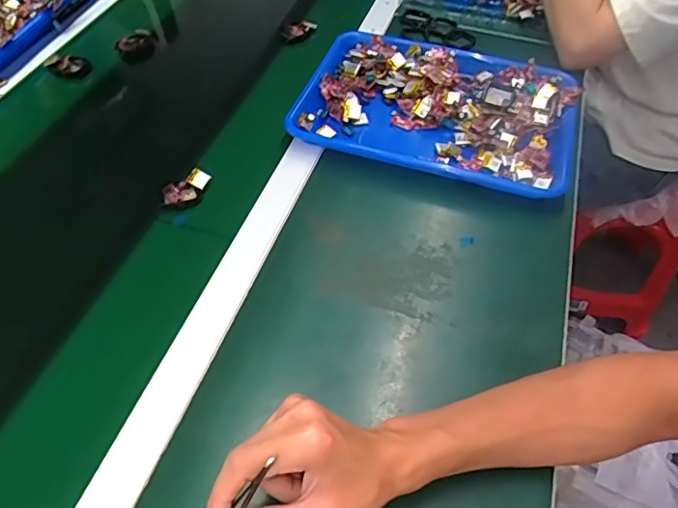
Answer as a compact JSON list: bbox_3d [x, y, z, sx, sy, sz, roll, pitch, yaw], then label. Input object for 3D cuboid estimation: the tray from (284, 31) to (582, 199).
[{"bbox_3d":[0.127,-0.188,0.705,0.338,0.039,0.246,14,52,12],"label":"tray"}]

